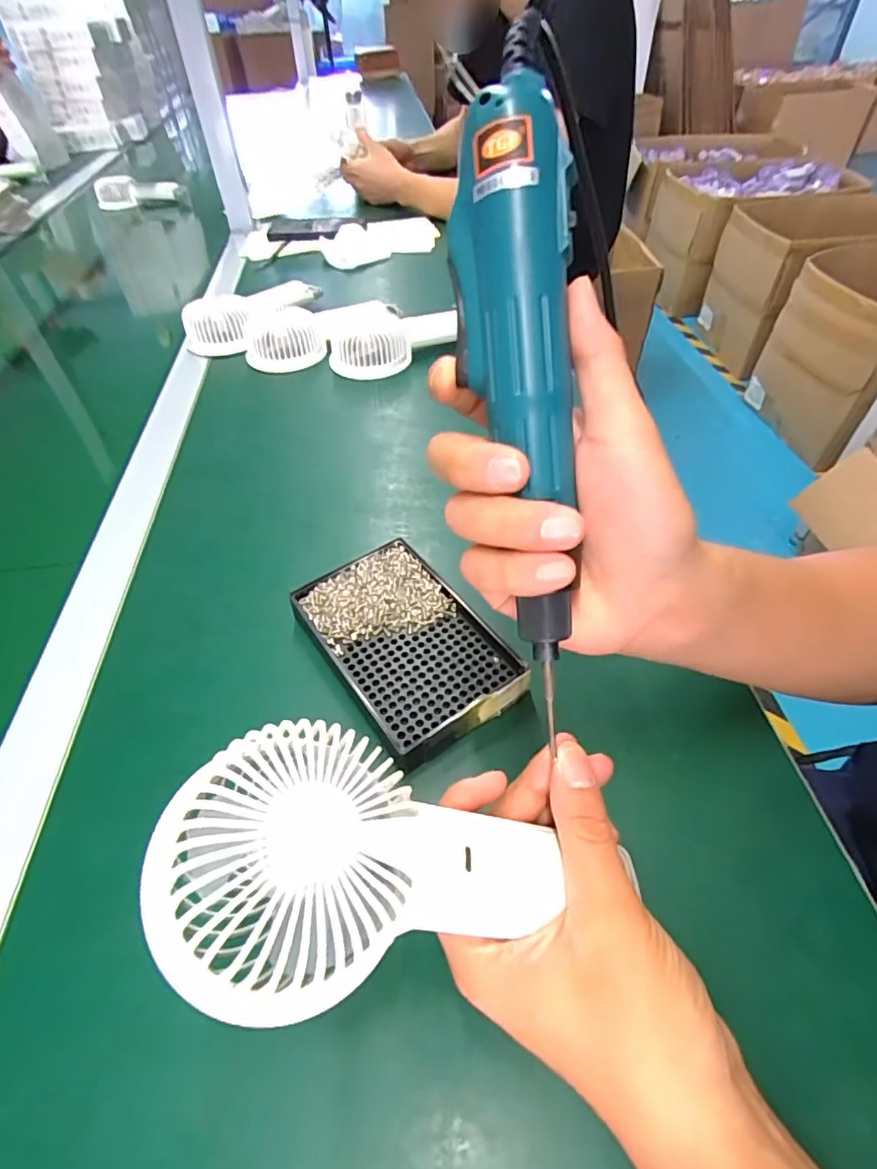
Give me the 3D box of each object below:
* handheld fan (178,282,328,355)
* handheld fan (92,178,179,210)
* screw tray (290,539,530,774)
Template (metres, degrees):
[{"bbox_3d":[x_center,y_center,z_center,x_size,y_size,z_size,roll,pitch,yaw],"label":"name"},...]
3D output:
[{"bbox_3d":[-0.219,-0.334,0.647,0.185,0.050,0.062,-38,57,-26],"label":"handheld fan"},{"bbox_3d":[-0.601,-0.780,1.058,0.175,0.044,0.034,-10,50,-5],"label":"handheld fan"},{"bbox_3d":[-0.021,0.036,0.333,0.091,0.022,0.138,-31,54,-21],"label":"screw tray"}]

